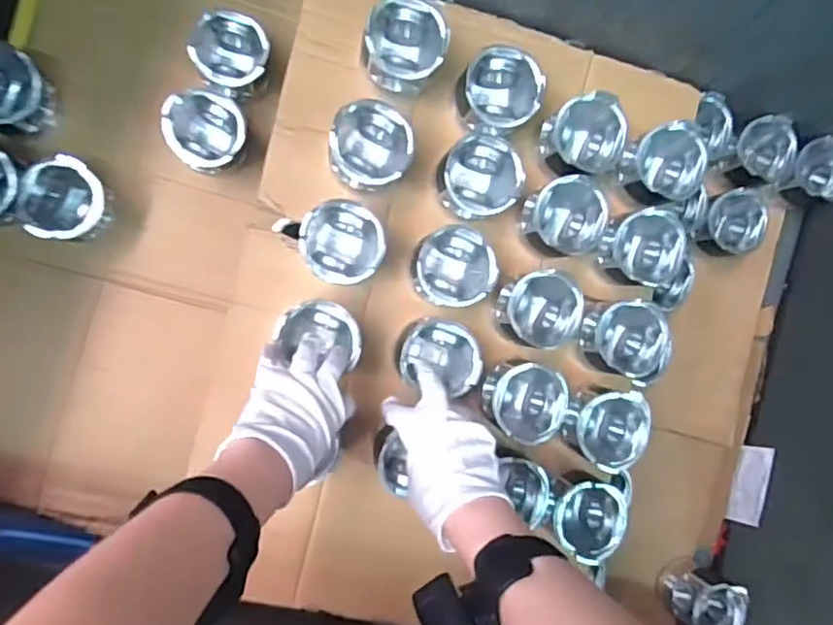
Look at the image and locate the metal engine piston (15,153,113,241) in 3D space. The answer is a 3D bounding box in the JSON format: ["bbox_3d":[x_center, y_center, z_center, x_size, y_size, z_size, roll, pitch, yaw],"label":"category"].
[{"bbox_3d":[-0.378,-0.121,0.667,0.078,0.086,0.085,21,89,-8],"label":"metal engine piston"}]

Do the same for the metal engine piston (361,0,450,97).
[{"bbox_3d":[-0.014,-0.270,0.628,0.081,0.066,0.084,11,90,-8],"label":"metal engine piston"}]

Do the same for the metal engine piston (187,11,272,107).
[{"bbox_3d":[-0.204,-0.285,0.683,0.082,0.082,0.086,42,86,-7],"label":"metal engine piston"}]

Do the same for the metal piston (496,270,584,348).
[{"bbox_3d":[0.134,-0.004,0.670,0.090,0.062,0.082,27,88,-8],"label":"metal piston"}]

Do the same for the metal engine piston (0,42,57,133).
[{"bbox_3d":[-0.435,-0.235,0.647,0.081,0.071,0.079,0,92,-8],"label":"metal engine piston"}]

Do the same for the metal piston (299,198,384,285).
[{"bbox_3d":[-0.078,-0.069,0.628,0.088,0.072,0.085,10,91,-8],"label":"metal piston"}]

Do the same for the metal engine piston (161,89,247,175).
[{"bbox_3d":[-0.235,-0.200,0.687,0.079,0.082,0.077,18,89,-8],"label":"metal engine piston"}]

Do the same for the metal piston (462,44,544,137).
[{"bbox_3d":[0.084,-0.230,0.648,0.082,0.068,0.080,-26,95,-6],"label":"metal piston"}]

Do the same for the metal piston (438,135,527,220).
[{"bbox_3d":[0.065,-0.141,0.651,0.079,0.067,0.078,0,92,-8],"label":"metal piston"}]

